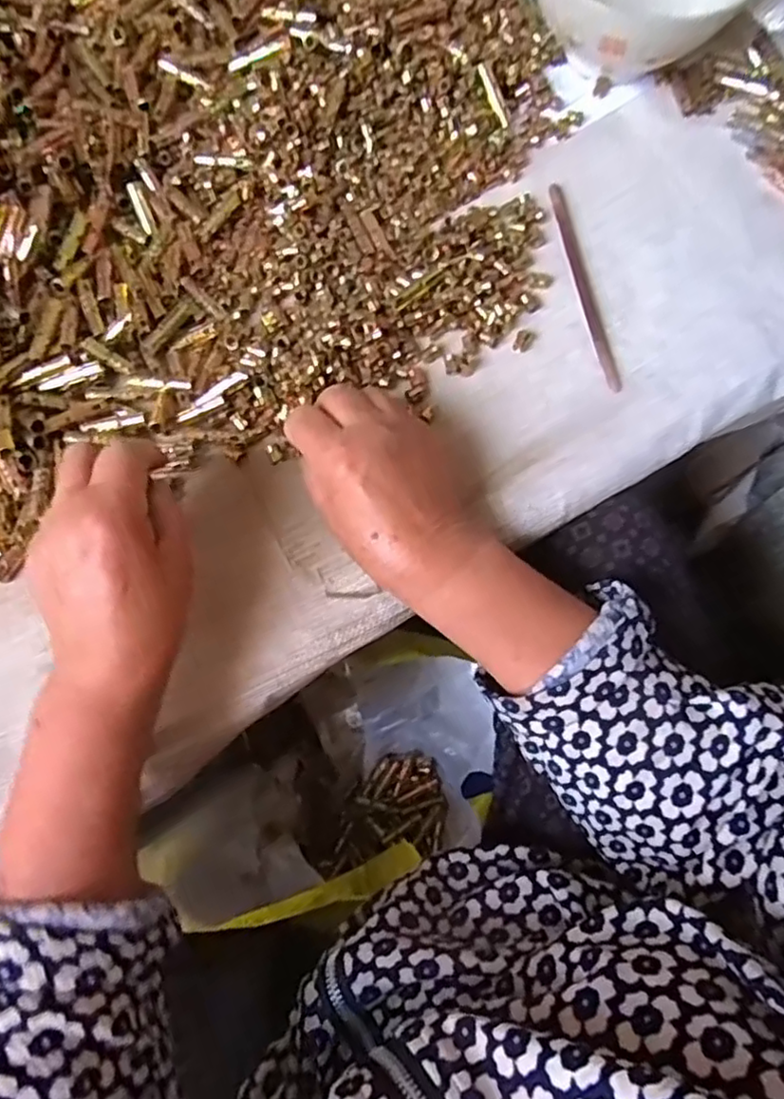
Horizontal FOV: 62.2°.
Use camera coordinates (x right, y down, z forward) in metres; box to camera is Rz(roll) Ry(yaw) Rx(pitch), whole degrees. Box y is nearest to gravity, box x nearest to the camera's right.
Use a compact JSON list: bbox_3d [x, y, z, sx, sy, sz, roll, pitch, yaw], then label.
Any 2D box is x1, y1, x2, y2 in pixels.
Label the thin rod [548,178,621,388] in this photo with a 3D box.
[{"bbox_3d":[0.119,-0.166,0.403,0.011,0.011,0.150,-9,78,-3],"label":"thin rod"}]

